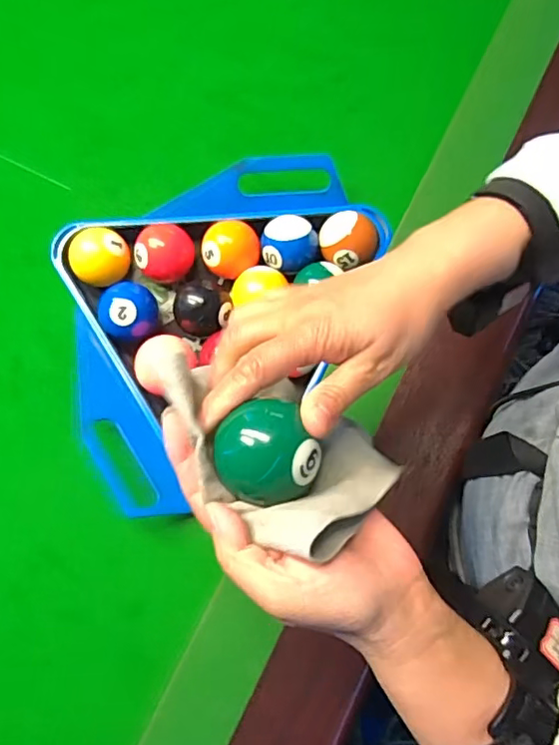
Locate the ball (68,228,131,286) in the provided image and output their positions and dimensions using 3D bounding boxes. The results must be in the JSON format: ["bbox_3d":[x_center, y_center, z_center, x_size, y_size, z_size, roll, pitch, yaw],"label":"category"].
[{"bbox_3d":[-0.174,-0.109,0.544,0.053,0.055,0.051,0,77,0],"label":"ball"}]

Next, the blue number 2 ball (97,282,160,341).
[{"bbox_3d":[-0.142,-0.055,0.527,0.052,0.054,0.054,0,77,0],"label":"blue number 2 ball"}]

